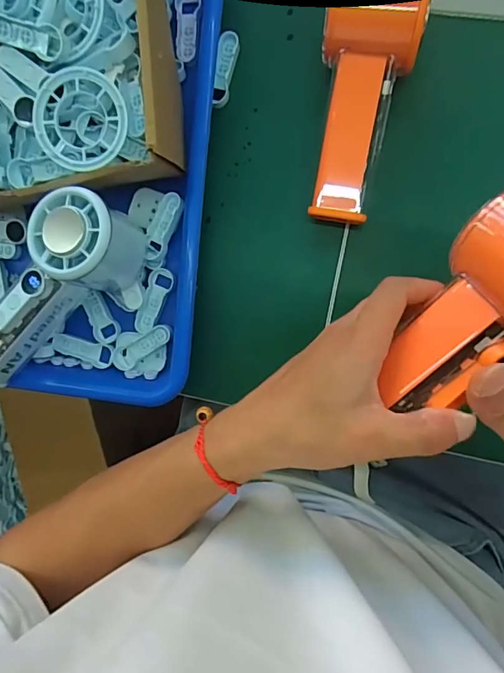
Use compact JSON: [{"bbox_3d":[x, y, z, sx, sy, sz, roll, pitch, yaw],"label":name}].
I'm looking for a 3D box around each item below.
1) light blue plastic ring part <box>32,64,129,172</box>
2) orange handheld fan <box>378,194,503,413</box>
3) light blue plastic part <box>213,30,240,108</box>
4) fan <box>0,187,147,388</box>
[{"bbox_3d":[-0.101,-0.129,0.274,0.054,0.014,0.057,0,92,9],"label":"light blue plastic ring part"},{"bbox_3d":[0.118,-0.008,0.226,0.065,0.056,0.121,53,123,36],"label":"orange handheld fan"},{"bbox_3d":[-0.019,-0.189,0.327,0.013,0.012,0.050,11,93,8],"label":"light blue plastic part"},{"bbox_3d":[-0.141,-0.031,0.315,0.151,0.065,0.059,-41,85,8],"label":"fan"}]

